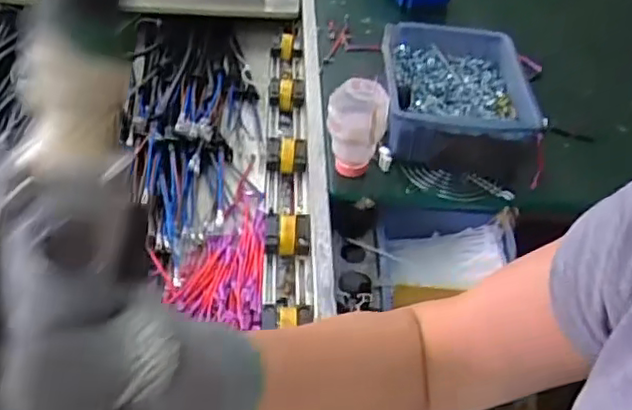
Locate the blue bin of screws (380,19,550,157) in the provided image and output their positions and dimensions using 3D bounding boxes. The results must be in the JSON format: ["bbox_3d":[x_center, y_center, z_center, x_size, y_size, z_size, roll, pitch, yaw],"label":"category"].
[{"bbox_3d":[0.190,-0.147,0.862,0.205,0.088,0.233,4,42,-2],"label":"blue bin of screws"}]

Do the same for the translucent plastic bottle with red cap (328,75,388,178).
[{"bbox_3d":[0.045,-0.079,0.761,0.067,0.119,0.064,8,42,2],"label":"translucent plastic bottle with red cap"}]

